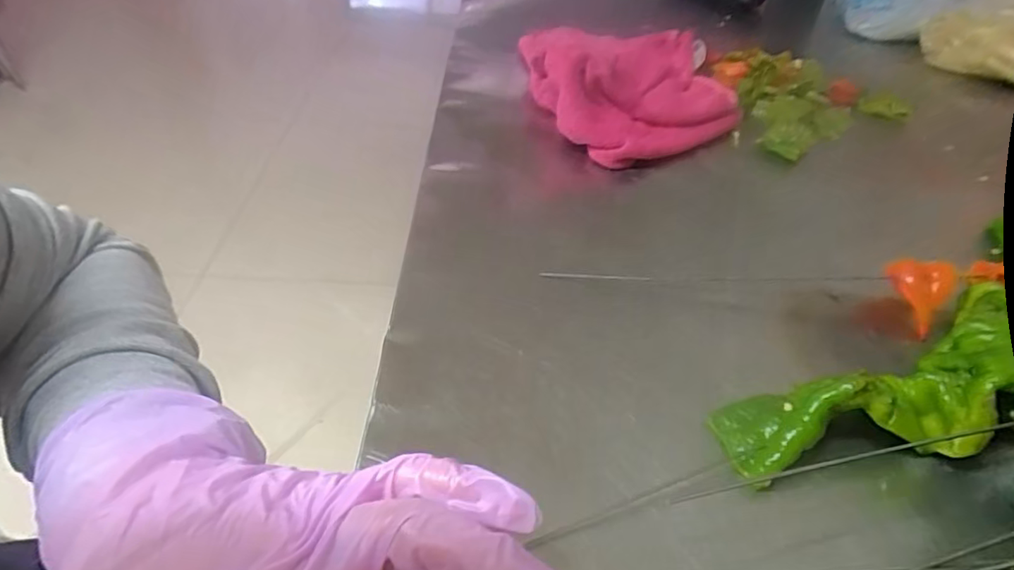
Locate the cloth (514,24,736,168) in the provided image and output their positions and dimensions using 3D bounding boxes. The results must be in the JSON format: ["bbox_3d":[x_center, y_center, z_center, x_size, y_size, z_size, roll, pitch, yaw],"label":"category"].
[{"bbox_3d":[0.089,-0.155,0.412,0.146,0.053,0.172,0,45,-4],"label":"cloth"}]

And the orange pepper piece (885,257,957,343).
[{"bbox_3d":[0.215,0.002,0.290,0.025,0.026,0.032,-21,50,-23],"label":"orange pepper piece"}]

